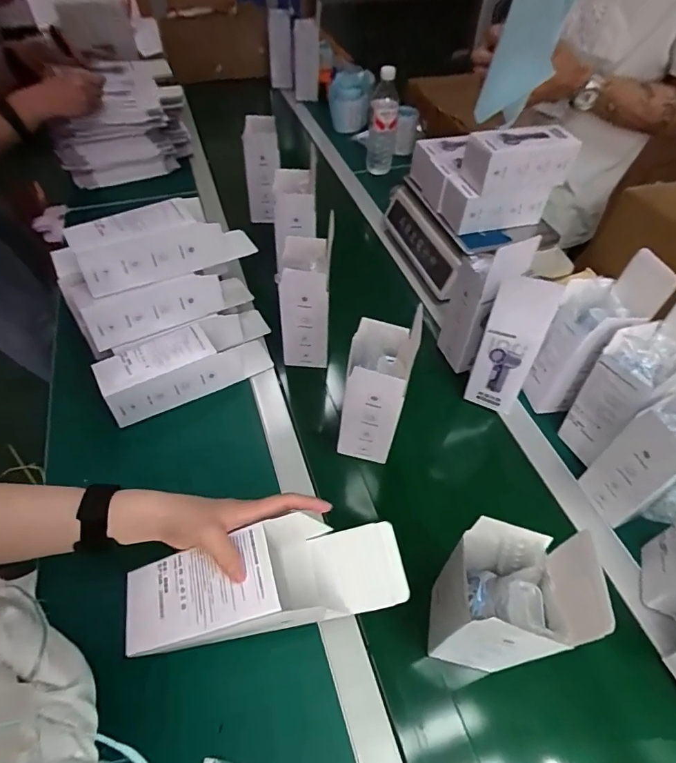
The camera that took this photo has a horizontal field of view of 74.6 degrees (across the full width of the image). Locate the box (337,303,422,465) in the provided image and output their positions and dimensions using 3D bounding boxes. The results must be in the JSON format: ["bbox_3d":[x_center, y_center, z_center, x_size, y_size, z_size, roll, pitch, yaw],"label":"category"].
[{"bbox_3d":[0.048,0.011,0.568,0.073,0.209,0.080,12,52,8],"label":"box"}]

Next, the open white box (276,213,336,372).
[{"bbox_3d":[-0.048,-0.119,0.688,0.070,0.189,0.092,4,52,2],"label":"open white box"}]

